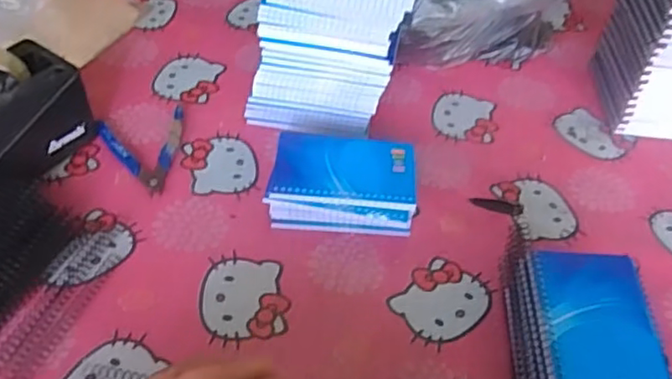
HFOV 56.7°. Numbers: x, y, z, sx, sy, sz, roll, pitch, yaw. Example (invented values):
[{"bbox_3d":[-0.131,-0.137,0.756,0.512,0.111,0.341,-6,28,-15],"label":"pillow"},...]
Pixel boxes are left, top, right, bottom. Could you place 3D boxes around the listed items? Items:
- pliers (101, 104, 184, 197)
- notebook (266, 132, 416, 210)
[{"bbox_3d":[-0.182,-0.038,0.619,0.085,0.014,0.103,-16,53,-19],"label":"pliers"},{"bbox_3d":[0.009,-0.021,0.582,0.130,0.009,0.084,6,49,-1],"label":"notebook"}]

